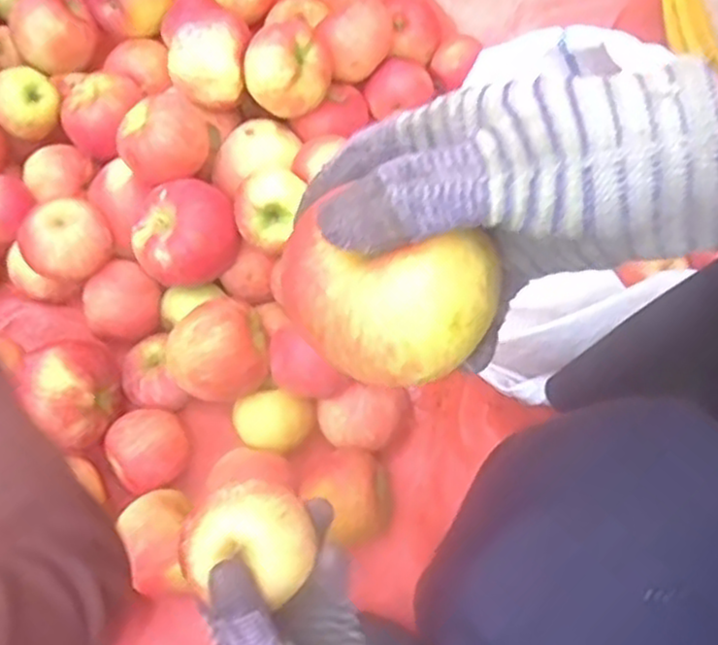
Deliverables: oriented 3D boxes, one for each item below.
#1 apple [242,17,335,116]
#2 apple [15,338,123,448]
[{"bbox_3d":[-0.060,-0.210,0.661,0.073,0.078,0.064,-8,72,-3],"label":"apple"},{"bbox_3d":[-0.231,0.052,0.620,0.074,0.068,0.070,35,75,10],"label":"apple"}]

